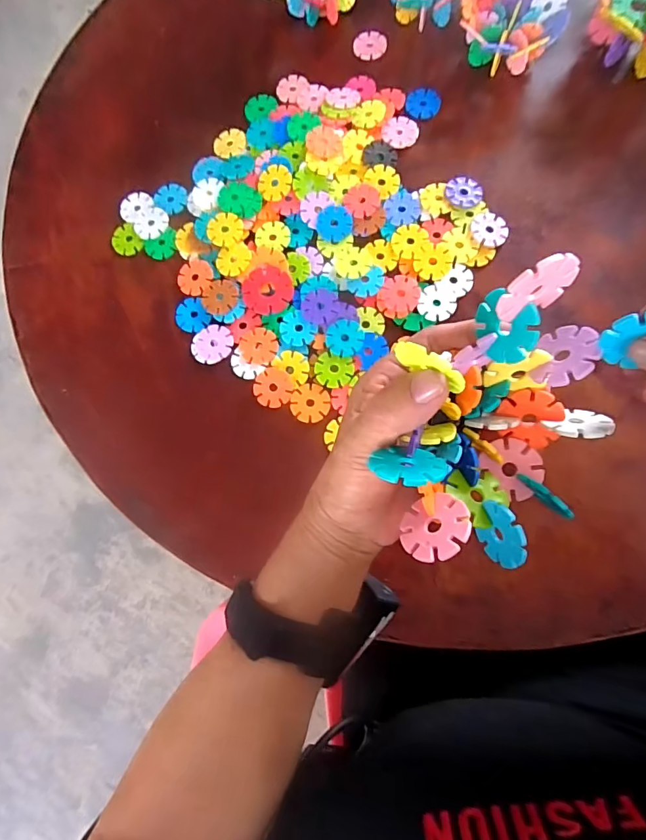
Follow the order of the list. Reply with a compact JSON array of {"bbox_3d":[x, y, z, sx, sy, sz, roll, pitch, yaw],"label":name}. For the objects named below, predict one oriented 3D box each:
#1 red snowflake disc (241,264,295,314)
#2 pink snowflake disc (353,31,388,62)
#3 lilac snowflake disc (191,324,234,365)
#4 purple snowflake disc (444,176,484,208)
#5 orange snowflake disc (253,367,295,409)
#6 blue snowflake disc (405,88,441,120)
[{"bbox_3d":[-0.047,-0.111,0.381,0.042,0.004,0.044,-1,77,6],"label":"red snowflake disc"},{"bbox_3d":[0.047,-0.371,0.444,0.032,0.004,0.033,-1,77,6],"label":"pink snowflake disc"},{"bbox_3d":[-0.093,-0.064,0.378,0.033,0.005,0.034,-1,77,6],"label":"lilac snowflake disc"},{"bbox_3d":[0.124,-0.201,0.393,0.031,0.005,0.033,16,79,10],"label":"purple snowflake disc"},{"bbox_3d":[-0.040,-0.026,0.363,0.032,0.004,0.032,-1,77,6],"label":"orange snowflake disc"},{"bbox_3d":[0.095,-0.301,0.424,0.031,0.004,0.035,22,80,11],"label":"blue snowflake disc"}]

